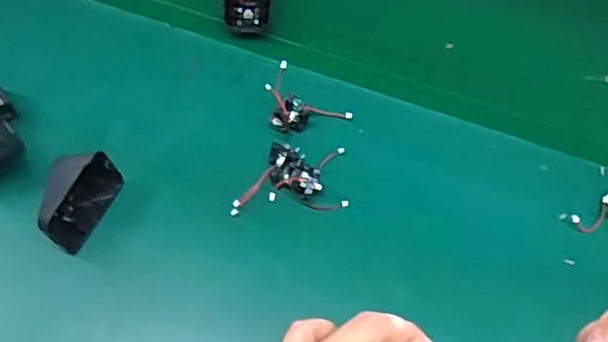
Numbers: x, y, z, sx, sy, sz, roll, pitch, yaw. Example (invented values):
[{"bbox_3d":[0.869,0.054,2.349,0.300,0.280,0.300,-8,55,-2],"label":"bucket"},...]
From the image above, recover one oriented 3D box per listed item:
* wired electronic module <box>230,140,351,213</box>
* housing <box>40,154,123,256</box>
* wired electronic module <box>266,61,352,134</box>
[{"bbox_3d":[-0.012,0.006,0.462,0.089,0.026,0.050,-7,62,-4],"label":"wired electronic module"},{"bbox_3d":[-0.172,0.017,0.445,0.037,0.046,0.069,22,64,11],"label":"housing"},{"bbox_3d":[-0.007,-0.057,0.494,0.079,0.024,0.056,38,68,18],"label":"wired electronic module"}]

